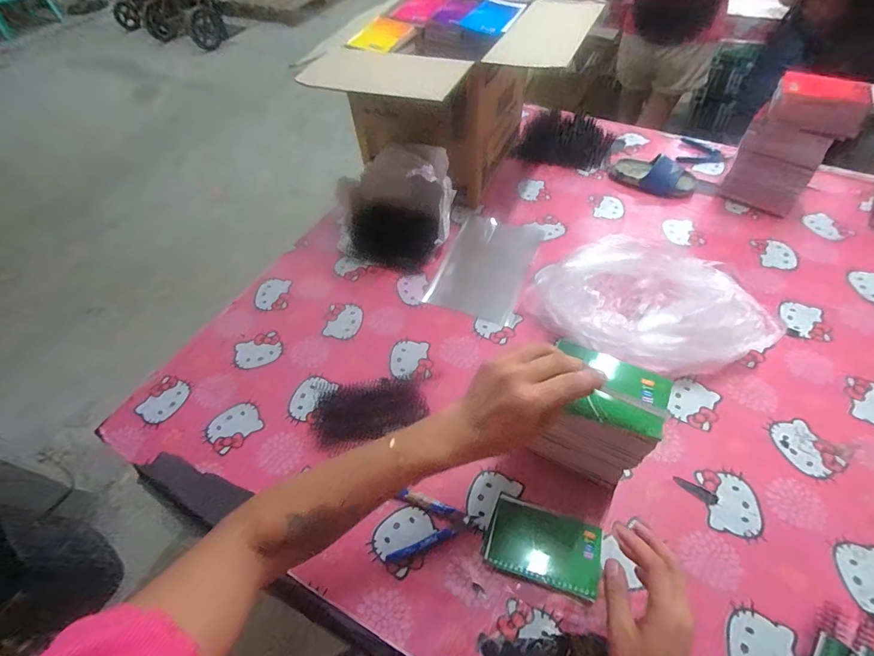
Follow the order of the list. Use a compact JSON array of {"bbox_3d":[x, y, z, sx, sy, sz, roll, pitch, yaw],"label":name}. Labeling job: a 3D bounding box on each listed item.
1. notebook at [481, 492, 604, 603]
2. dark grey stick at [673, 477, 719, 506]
[{"bbox_3d":[0.134,0.271,0.522,0.135,0.016,0.084,16,55,15],"label":"notebook"},{"bbox_3d":[0.338,0.211,0.546,0.054,0.005,0.016,29,60,23],"label":"dark grey stick"}]

